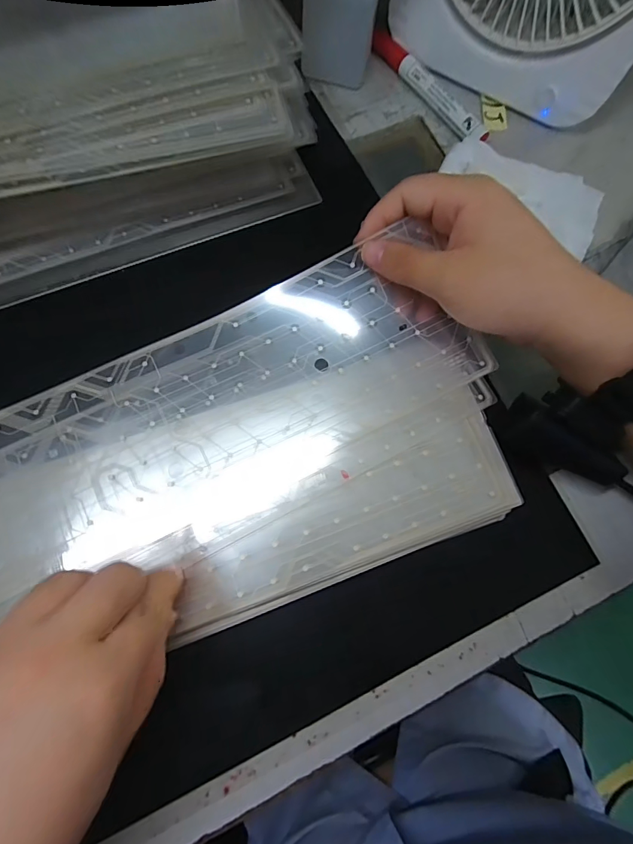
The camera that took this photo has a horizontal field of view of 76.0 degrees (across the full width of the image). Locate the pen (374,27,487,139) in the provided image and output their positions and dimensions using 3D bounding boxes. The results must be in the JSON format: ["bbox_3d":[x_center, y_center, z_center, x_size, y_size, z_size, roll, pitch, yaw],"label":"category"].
[{"bbox_3d":[0.093,-0.278,0.339,0.014,0.018,0.132,-34,79,-11],"label":"pen"}]

